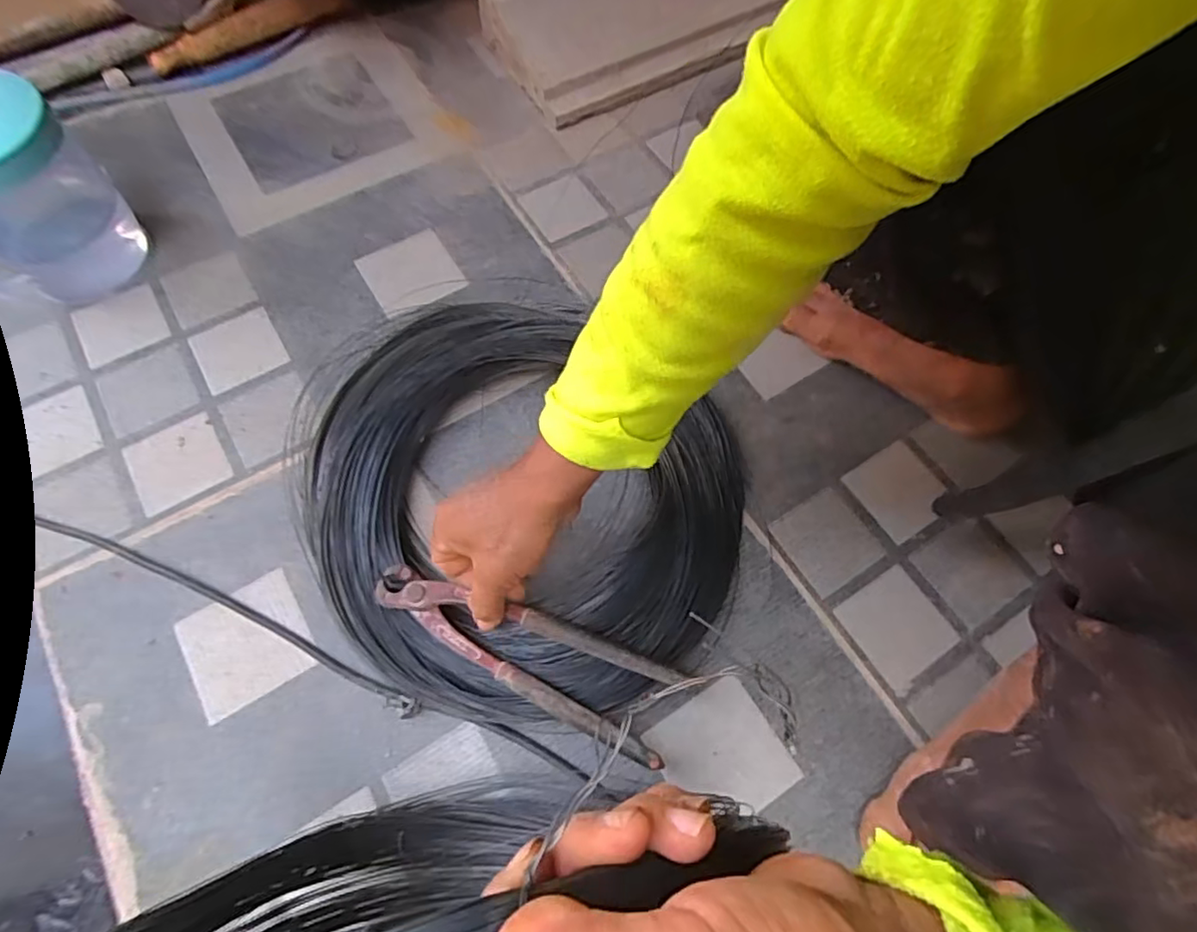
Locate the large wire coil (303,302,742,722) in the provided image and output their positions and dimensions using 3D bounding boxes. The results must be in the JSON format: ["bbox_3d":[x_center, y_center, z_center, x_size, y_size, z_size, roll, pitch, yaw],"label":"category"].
[{"bbox_3d":[-0.058,0.015,0.497,0.343,0.043,0.343,1,66,-1],"label":"large wire coil"}]

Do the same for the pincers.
[{"bbox_3d":[-0.051,0.125,0.420,0.216,0.015,0.059,24,68,6],"label":"pincers"}]

